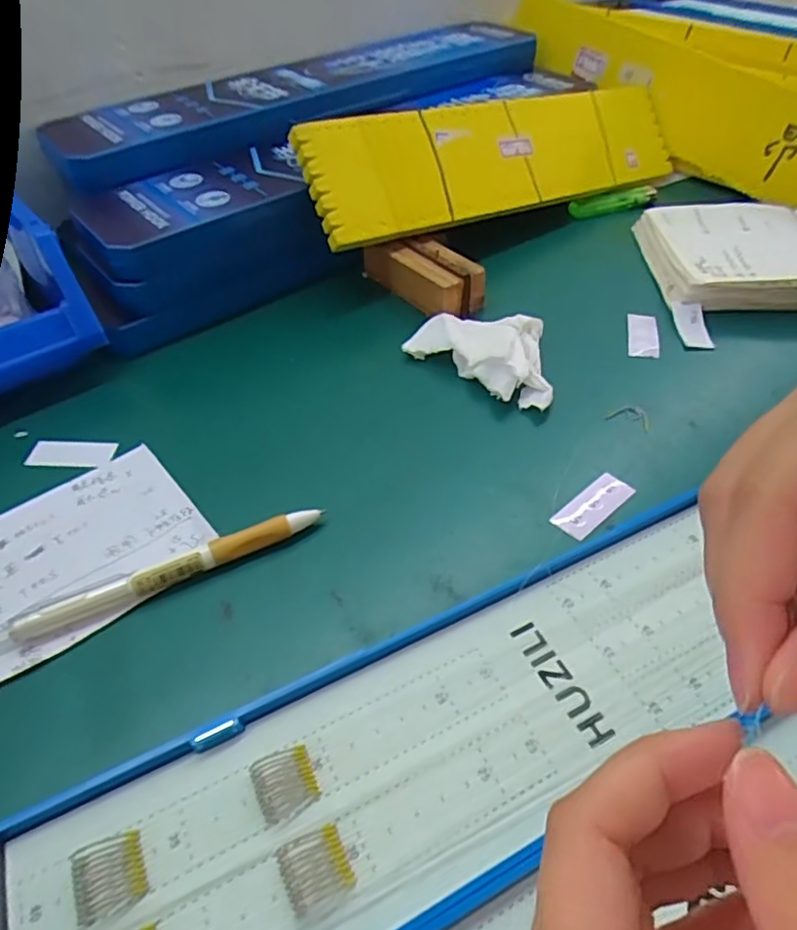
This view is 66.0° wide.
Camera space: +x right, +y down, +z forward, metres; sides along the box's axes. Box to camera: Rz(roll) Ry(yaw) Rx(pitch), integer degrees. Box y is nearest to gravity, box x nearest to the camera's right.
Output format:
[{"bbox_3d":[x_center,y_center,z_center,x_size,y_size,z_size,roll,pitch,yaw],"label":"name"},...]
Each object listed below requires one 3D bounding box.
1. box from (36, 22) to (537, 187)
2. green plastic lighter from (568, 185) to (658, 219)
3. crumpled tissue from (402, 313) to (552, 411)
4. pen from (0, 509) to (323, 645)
[{"bbox_3d":[-0.061,-0.308,0.512,0.449,0.035,0.095,-28,51,-22],"label":"box"},{"bbox_3d":[0.186,-0.225,0.523,0.091,0.013,0.015,-22,49,-17],"label":"green plastic lighter"},{"bbox_3d":[0.060,-0.071,0.379,0.099,0.018,0.062,33,56,30],"label":"crumpled tissue"},{"bbox_3d":[-0.104,0.049,0.276,0.143,0.012,0.011,-20,48,-16],"label":"pen"}]

